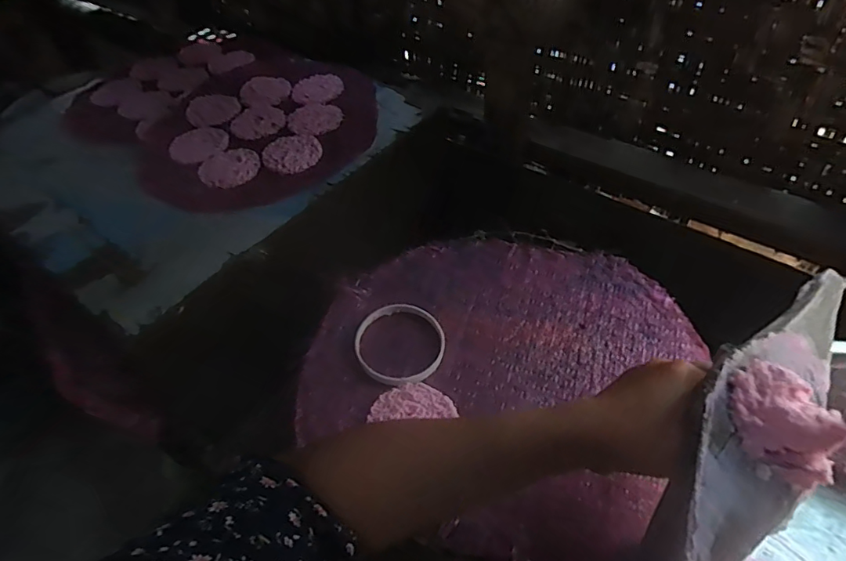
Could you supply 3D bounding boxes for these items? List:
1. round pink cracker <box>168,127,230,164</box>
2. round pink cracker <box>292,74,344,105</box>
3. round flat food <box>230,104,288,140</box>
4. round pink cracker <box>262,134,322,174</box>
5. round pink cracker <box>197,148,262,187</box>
[{"bbox_3d":[-0.314,-0.192,0.715,0.079,0.007,0.085,-3,49,3],"label":"round pink cracker"},{"bbox_3d":[-0.160,-0.296,0.788,0.080,0.009,0.081,-3,49,3],"label":"round pink cracker"},{"bbox_3d":[-0.239,-0.232,0.740,0.076,0.015,0.069,-14,49,-6],"label":"round flat food"},{"bbox_3d":[-0.174,-0.170,0.679,0.076,0.012,0.069,-17,50,-9],"label":"round pink cracker"},{"bbox_3d":[-0.257,-0.152,0.674,0.076,0.013,0.070,-3,49,3],"label":"round pink cracker"}]

